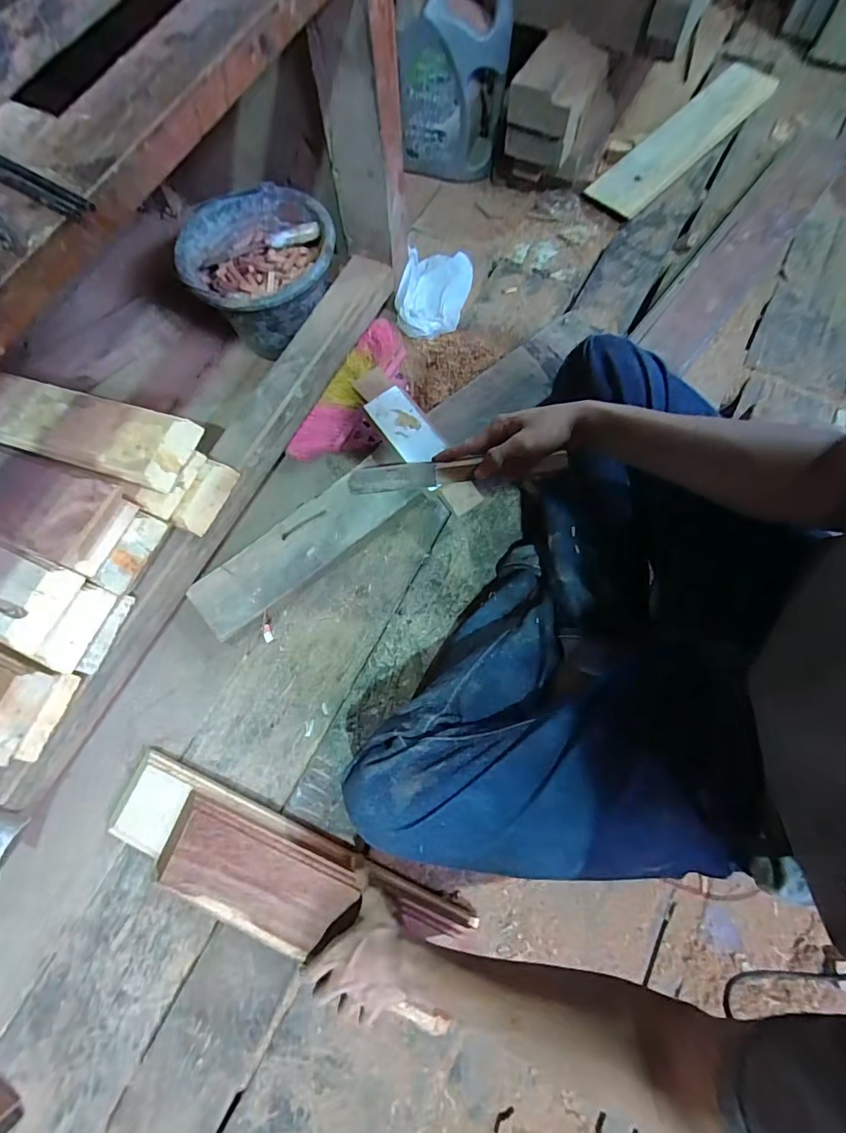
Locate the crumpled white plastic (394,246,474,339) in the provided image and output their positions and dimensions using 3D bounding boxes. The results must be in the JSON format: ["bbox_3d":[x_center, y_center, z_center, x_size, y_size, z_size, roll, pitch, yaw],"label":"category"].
[{"bbox_3d":[0.017,-0.503,0.873,0.119,0.040,0.220,15,72,7],"label":"crumpled white plastic"}]

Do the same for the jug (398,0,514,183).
[{"bbox_3d":[0.051,-0.876,0.871,0.198,0.265,0.110,0,71,1],"label":"jug"}]

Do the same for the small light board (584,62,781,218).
[{"bbox_3d":[0.528,-0.869,0.965,0.504,0.020,0.107,-44,85,-10],"label":"small light board"}]

